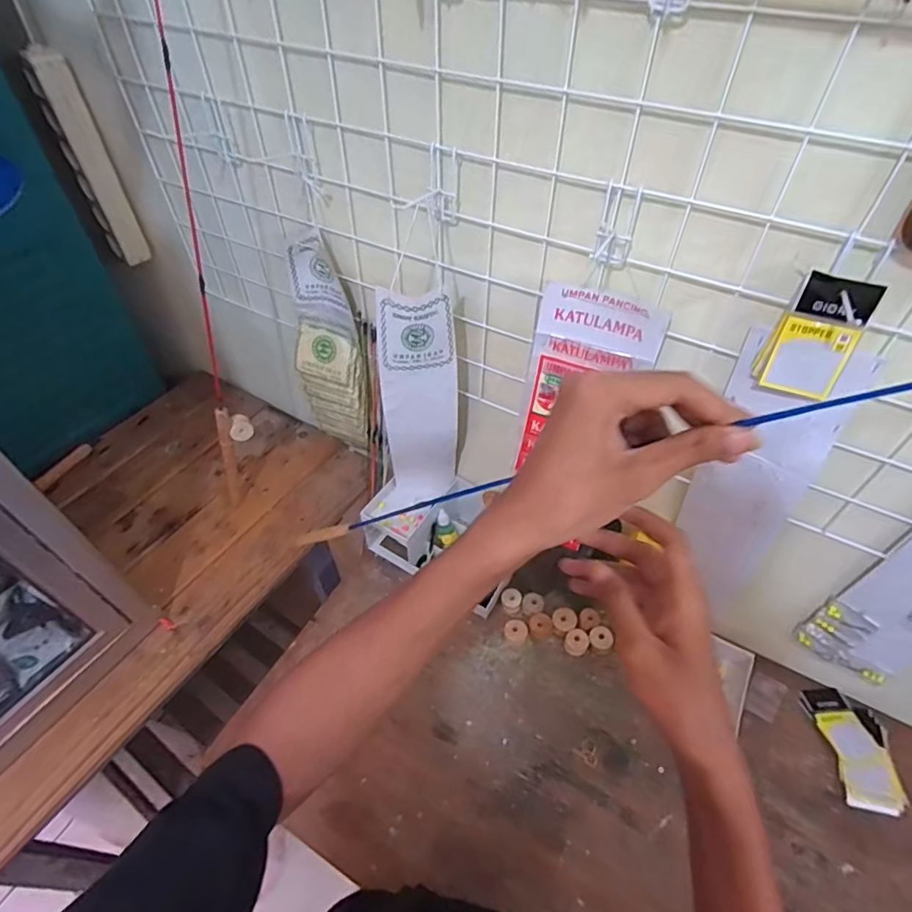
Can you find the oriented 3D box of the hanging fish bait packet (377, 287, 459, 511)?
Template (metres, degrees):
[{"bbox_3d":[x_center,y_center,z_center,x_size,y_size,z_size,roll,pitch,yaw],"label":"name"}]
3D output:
[{"bbox_3d":[-0.045,-0.047,0.692,0.093,0.364,0.032,5,48,4],"label":"hanging fish bait packet"}]

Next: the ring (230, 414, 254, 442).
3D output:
[{"bbox_3d":[-0.306,-0.041,0.757,0.030,0.032,0.034,-23,52,-19],"label":"ring"}]

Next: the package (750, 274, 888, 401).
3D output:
[{"bbox_3d":[0.285,-0.095,0.425,0.055,0.094,0.017,23,39,18],"label":"package"}]

